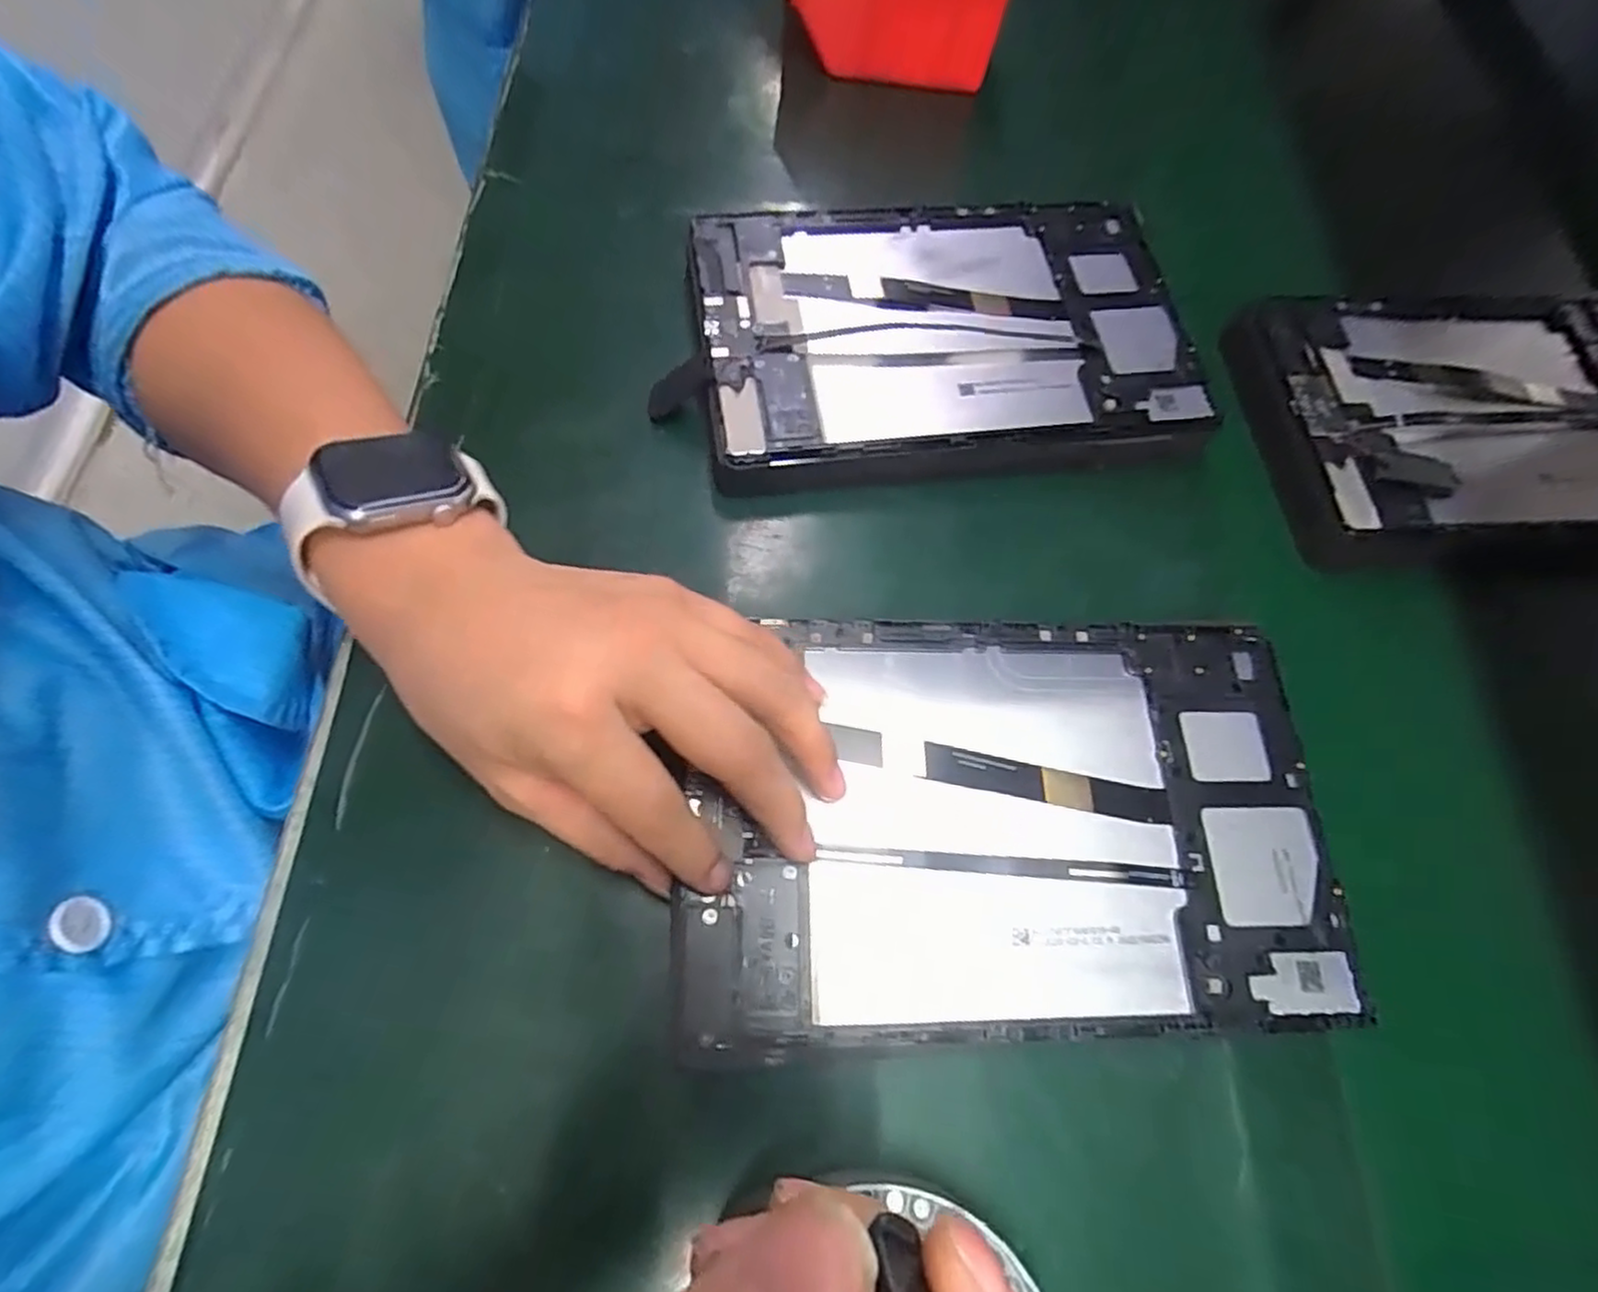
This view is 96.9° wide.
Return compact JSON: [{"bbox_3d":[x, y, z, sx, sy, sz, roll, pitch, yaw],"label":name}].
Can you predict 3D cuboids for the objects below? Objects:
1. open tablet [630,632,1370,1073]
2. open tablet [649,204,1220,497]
[{"bbox_3d":[0.078,0.062,0.261,0.234,0.009,0.148,0,68,-3],"label":"open tablet"},{"bbox_3d":[0.068,-0.153,0.348,0.255,0.027,0.148,-5,69,-7],"label":"open tablet"}]

